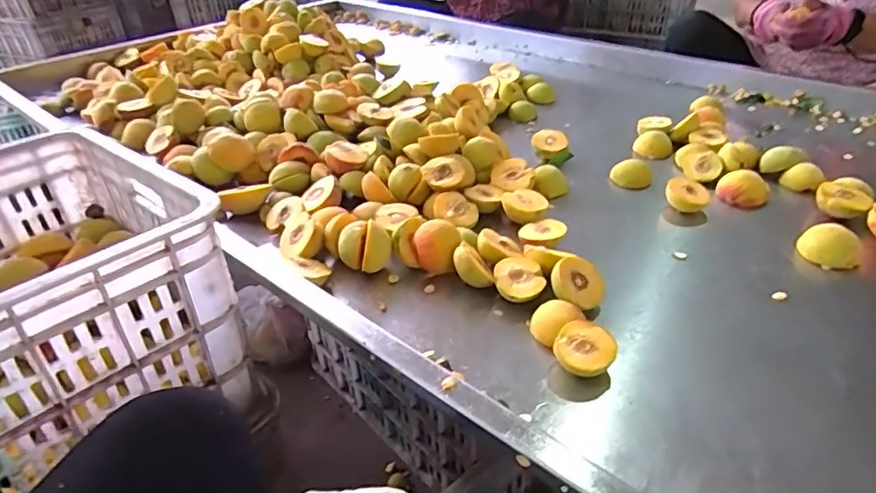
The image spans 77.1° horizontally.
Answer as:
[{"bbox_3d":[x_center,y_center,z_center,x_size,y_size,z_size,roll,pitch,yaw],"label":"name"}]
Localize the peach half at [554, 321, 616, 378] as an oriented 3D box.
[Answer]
[{"bbox_3d":[0.142,0.102,0.532,0.053,0.032,0.056,17,39,25],"label":"peach half"}]

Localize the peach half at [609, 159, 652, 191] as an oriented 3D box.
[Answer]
[{"bbox_3d":[0.297,-0.108,0.849,0.061,0.040,0.038,6,36,11],"label":"peach half"}]

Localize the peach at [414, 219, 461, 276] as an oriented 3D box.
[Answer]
[{"bbox_3d":[-0.001,0.002,0.660,0.054,0.049,0.053,-4,35,-3],"label":"peach"}]

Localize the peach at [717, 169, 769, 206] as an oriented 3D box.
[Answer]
[{"bbox_3d":[0.446,-0.086,0.804,0.068,0.036,0.059,19,40,24],"label":"peach"}]

